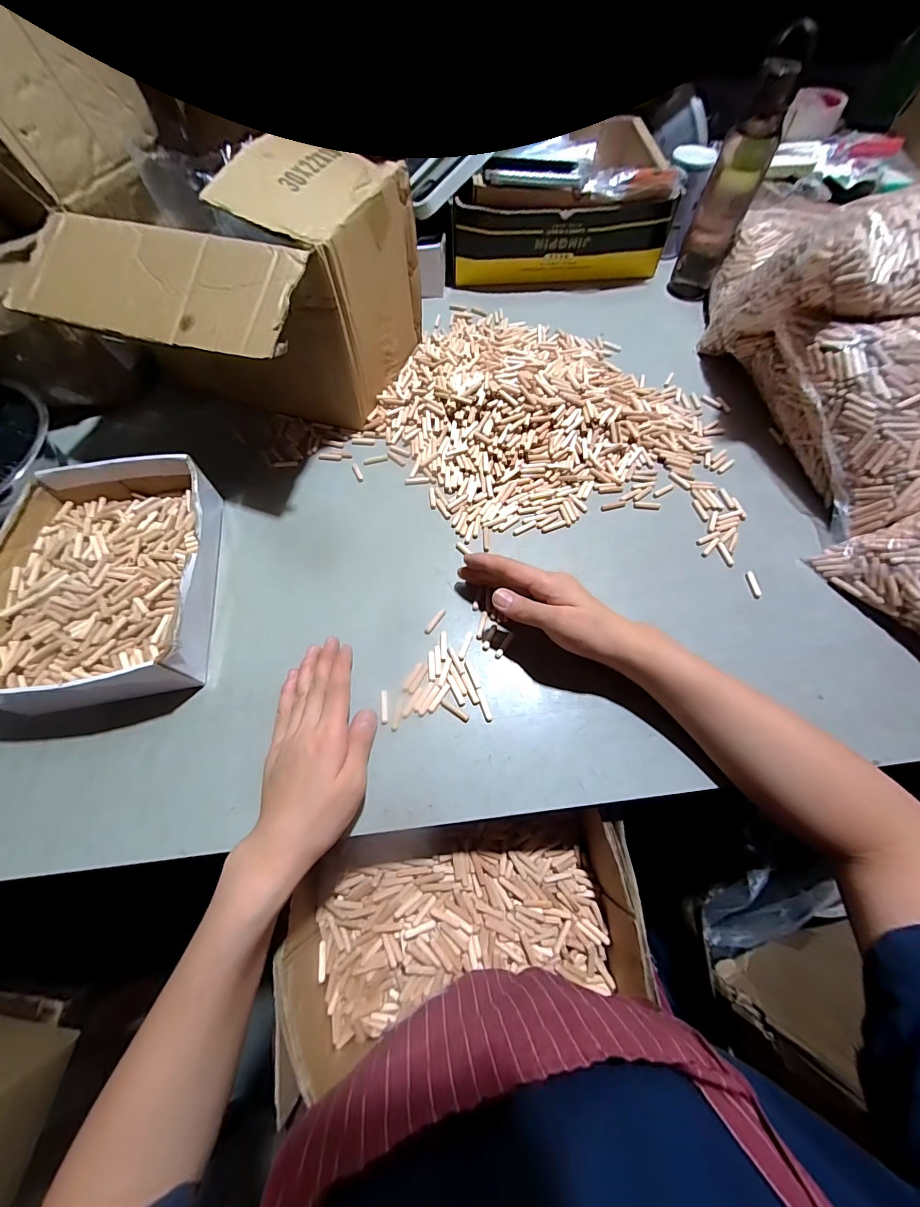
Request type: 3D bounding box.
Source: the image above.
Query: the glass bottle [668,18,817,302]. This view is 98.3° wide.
[{"bbox_3d":[0.356,-0.539,0.535,0.065,0.229,0.078,25,67,12],"label":"glass bottle"}]

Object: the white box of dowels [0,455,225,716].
[{"bbox_3d":[-0.342,-0.033,0.394,0.186,0.063,0.243,-10,65,-4],"label":"white box of dowels"}]

